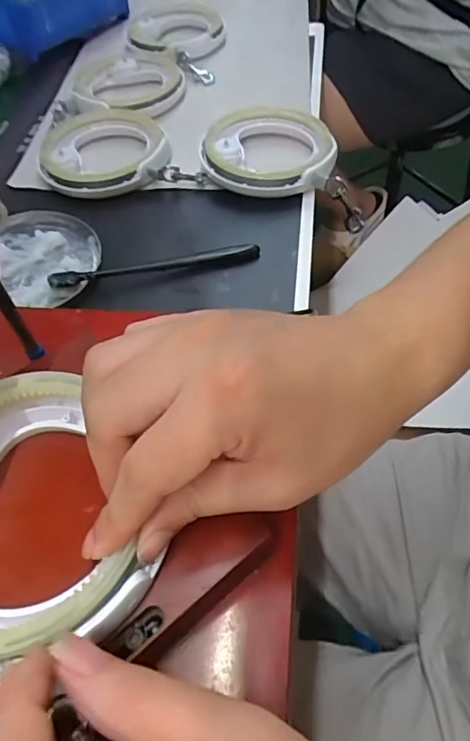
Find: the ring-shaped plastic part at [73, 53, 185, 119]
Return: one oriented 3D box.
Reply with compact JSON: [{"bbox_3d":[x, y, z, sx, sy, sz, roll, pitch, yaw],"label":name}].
[{"bbox_3d":[-0.124,-0.339,0.603,0.121,0.035,0.126,-7,54,0],"label":"ring-shaped plastic part"}]

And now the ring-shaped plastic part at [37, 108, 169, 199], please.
[{"bbox_3d":[-0.135,-0.230,0.522,0.126,0.020,0.126,-17,55,-7],"label":"ring-shaped plastic part"}]

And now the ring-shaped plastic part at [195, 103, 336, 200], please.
[{"bbox_3d":[0.032,-0.221,0.507,0.129,0.023,0.125,-9,54,-1],"label":"ring-shaped plastic part"}]

